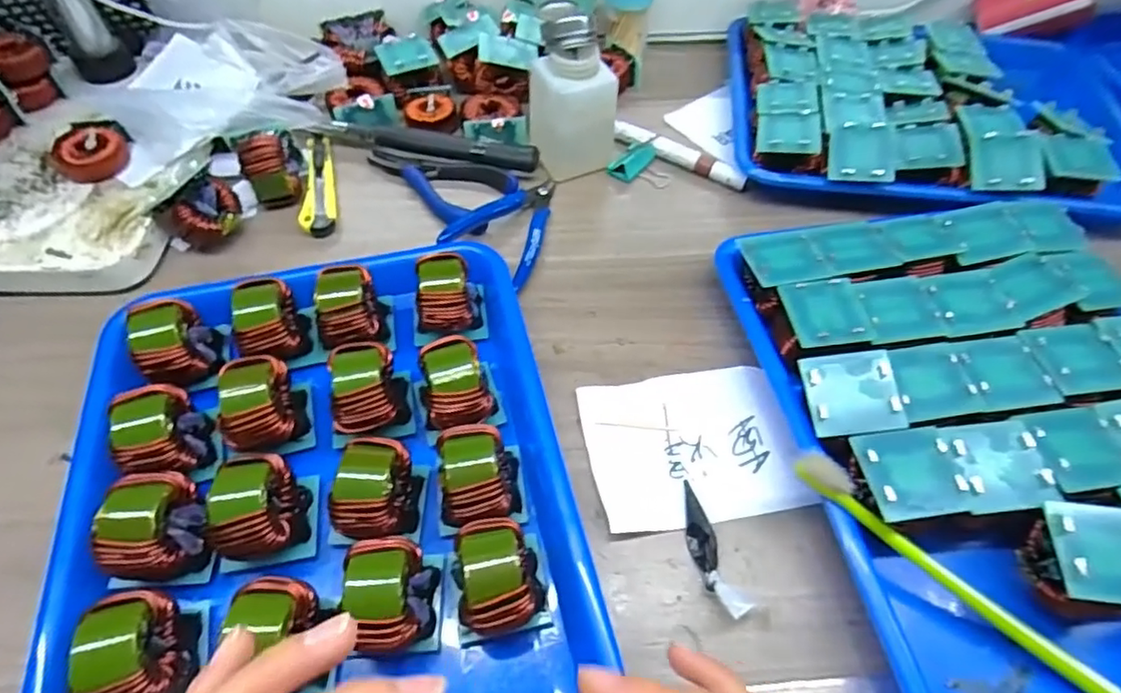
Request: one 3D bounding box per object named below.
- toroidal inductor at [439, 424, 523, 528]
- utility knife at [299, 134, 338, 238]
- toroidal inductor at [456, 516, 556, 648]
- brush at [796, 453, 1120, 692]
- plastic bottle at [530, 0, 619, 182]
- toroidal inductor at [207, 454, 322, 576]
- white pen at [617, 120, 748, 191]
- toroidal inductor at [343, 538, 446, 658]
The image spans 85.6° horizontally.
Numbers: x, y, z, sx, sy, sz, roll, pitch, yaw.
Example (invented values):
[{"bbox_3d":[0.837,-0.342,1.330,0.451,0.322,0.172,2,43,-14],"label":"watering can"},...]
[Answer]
[{"bbox_3d":[-0.041,0.069,0.313,0.038,0.040,0.047,-6,55,-5],"label":"toroidal inductor"},{"bbox_3d":[-0.191,-0.130,0.477,0.024,0.012,0.111,-11,55,-9],"label":"utility knife"},{"bbox_3d":[-0.026,0.111,0.285,0.040,0.045,0.050,-8,55,-7],"label":"toroidal inductor"},{"bbox_3d":[0.196,0.117,0.293,0.187,0.019,0.011,39,62,9],"label":"brush"},{"bbox_3d":[0.010,-0.188,0.458,0.051,0.118,0.049,-21,57,-15],"label":"plastic bottle"},{"bbox_3d":[-0.152,0.081,0.302,0.044,0.044,0.048,-5,55,-5],"label":"toroidal inductor"},{"bbox_3d":[0.096,-0.159,0.501,0.122,0.017,0.017,34,61,21],"label":"white pen"},{"bbox_3d":[-0.077,0.116,0.279,0.037,0.043,0.048,-1,54,-2],"label":"toroidal inductor"}]

